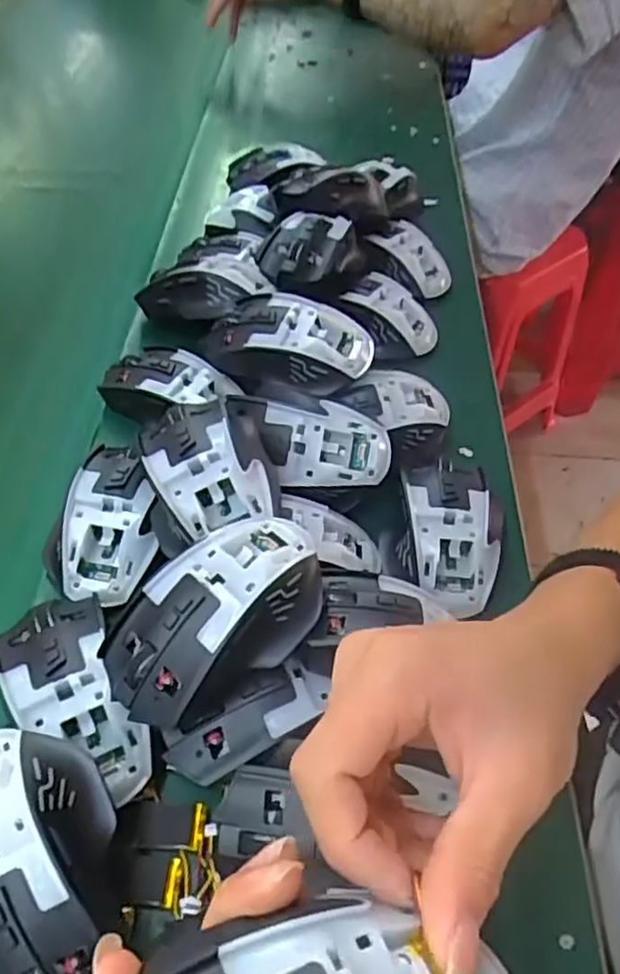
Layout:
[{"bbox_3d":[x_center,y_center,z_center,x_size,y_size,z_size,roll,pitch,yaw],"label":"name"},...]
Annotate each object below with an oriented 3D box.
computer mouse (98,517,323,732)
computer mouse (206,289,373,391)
[{"bbox_3d":[-0.044,0.060,0.327,0.110,0.048,0.065,-29,58,-24],"label":"computer mouse"},{"bbox_3d":[-0.017,-0.103,0.459,0.111,0.030,0.060,21,53,13],"label":"computer mouse"}]

